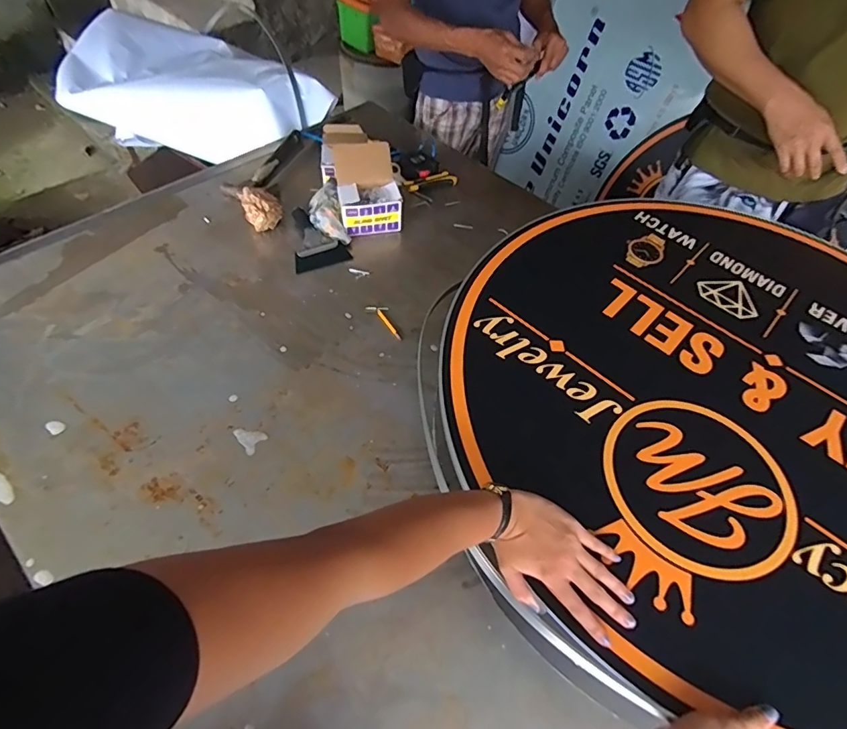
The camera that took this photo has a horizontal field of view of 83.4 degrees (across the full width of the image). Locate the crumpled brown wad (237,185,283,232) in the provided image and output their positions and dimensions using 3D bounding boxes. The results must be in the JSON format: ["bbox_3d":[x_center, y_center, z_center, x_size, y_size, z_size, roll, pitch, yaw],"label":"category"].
[{"bbox_3d":[-0.352,-0.342,1.039,0.081,0.072,0.069,-16,56,-15],"label":"crumpled brown wad"}]

